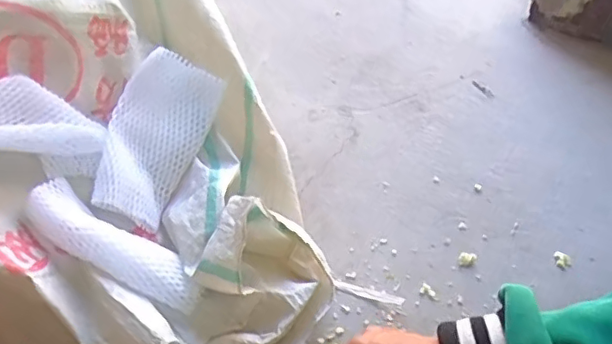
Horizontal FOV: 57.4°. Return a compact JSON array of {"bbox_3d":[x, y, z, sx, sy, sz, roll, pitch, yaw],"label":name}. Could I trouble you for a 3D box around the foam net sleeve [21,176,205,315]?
[{"bbox_3d":[-0.285,0.107,0.831,0.293,0.068,0.087,26,56,17],"label":"foam net sleeve"}]

